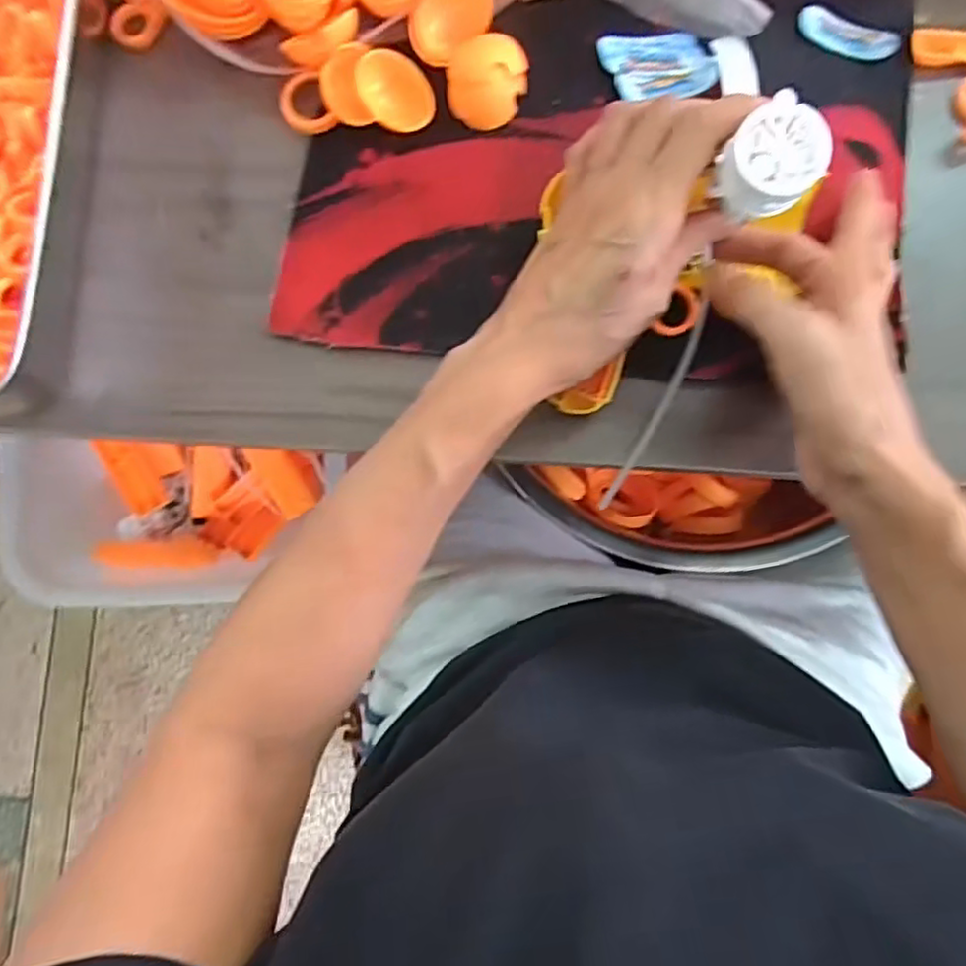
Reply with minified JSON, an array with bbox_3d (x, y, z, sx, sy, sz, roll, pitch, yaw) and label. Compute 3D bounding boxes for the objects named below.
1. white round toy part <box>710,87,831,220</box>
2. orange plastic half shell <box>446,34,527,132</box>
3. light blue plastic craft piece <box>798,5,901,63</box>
[{"bbox_3d":[0.115,-0.127,0.262,0.033,0.023,0.038,37,85,3],"label":"white round toy part"},{"bbox_3d":[0.003,-0.216,0.356,0.043,0.024,0.037,-8,83,2],"label":"orange plastic half shell"},{"bbox_3d":[0.196,-0.241,0.359,0.053,0.009,0.022,30,86,6],"label":"light blue plastic craft piece"}]

